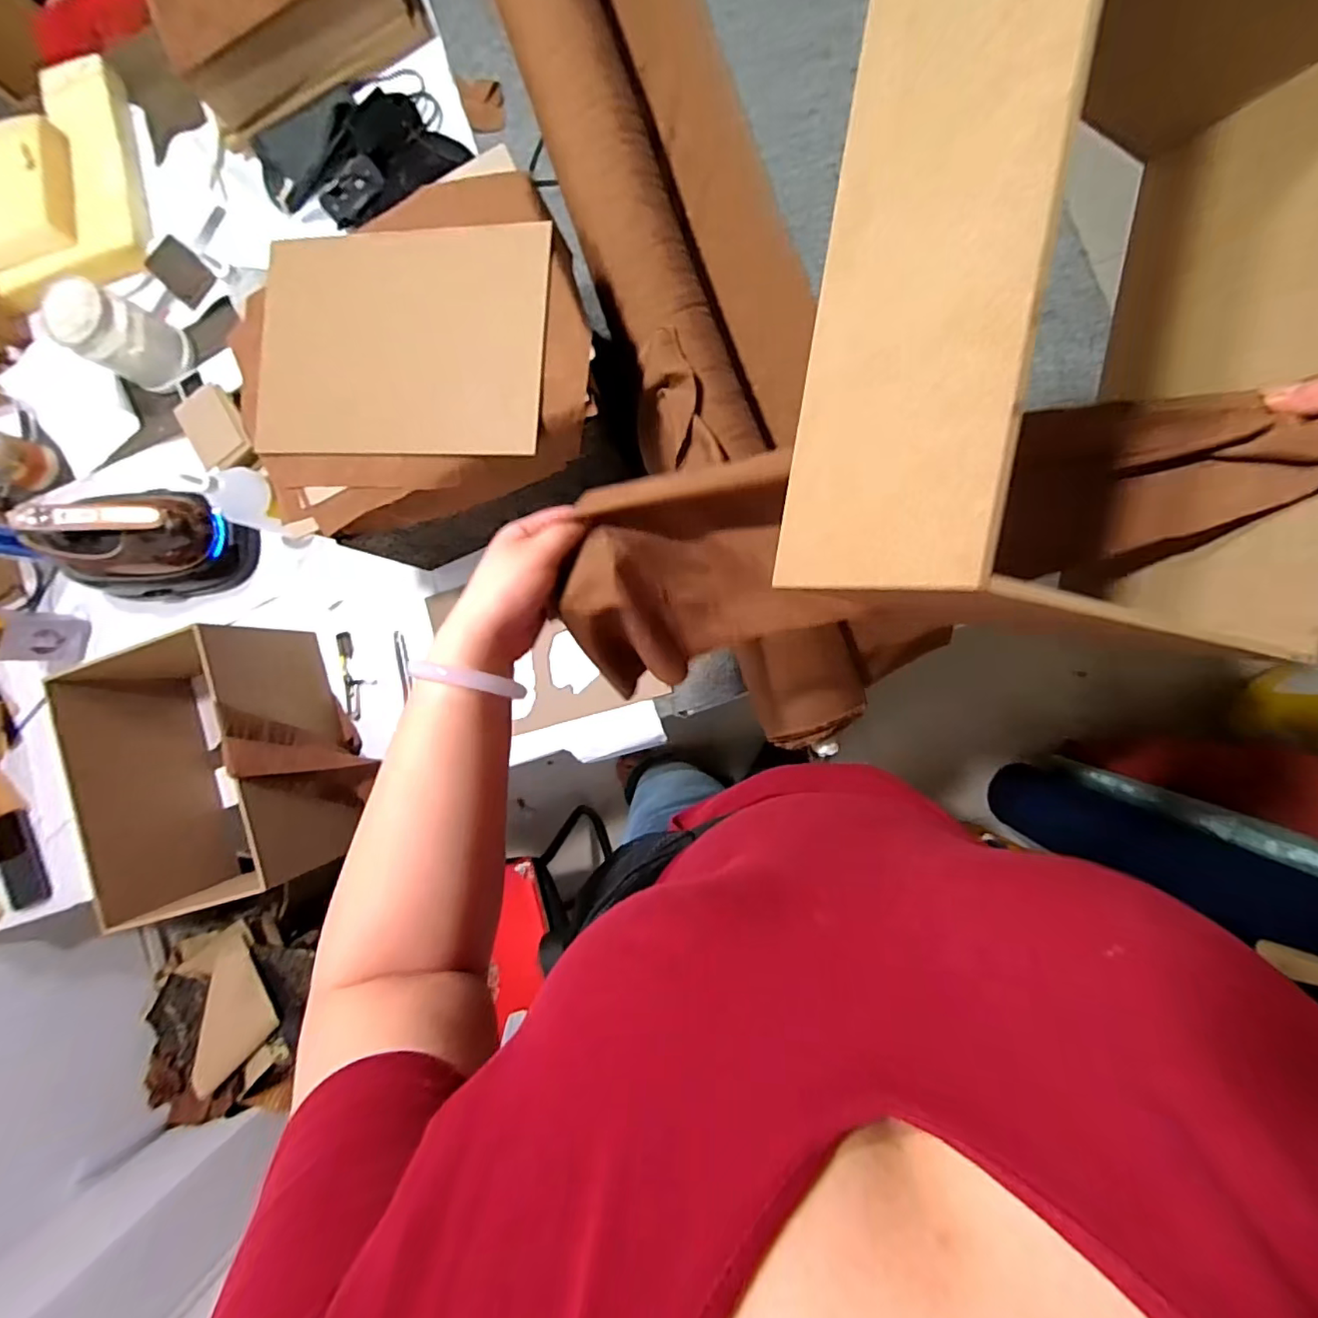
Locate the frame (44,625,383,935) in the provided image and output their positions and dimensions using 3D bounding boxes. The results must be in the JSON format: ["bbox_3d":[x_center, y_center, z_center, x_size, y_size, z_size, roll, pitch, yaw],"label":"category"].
[{"bbox_3d":[-0.620,0.153,0.826,0.291,0.194,0.343,-18,87,9],"label":"frame"}]

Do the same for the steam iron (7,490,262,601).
[{"bbox_3d":[-0.797,-0.177,0.858,0.273,0.176,0.159,3,90,9],"label":"steam iron"}]

